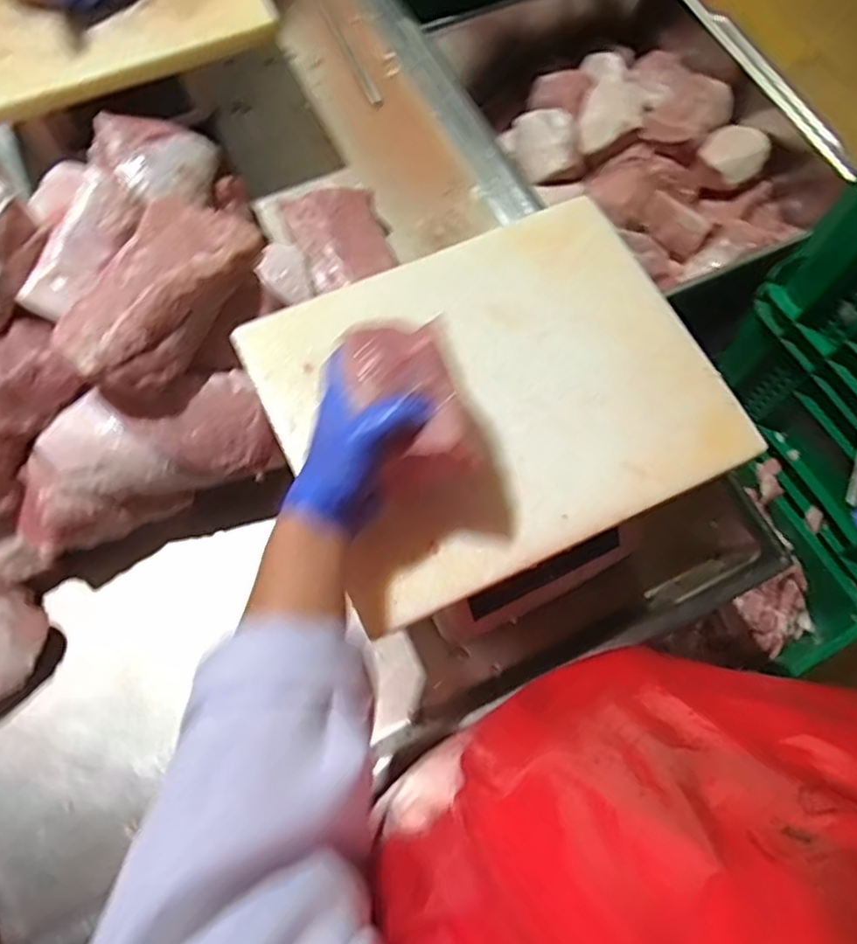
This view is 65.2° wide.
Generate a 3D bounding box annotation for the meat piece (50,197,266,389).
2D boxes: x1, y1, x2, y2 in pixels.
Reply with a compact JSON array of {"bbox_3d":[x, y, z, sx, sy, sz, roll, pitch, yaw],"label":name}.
[{"bbox_3d":[-0.251,-0.170,0.630,0.100,0.049,0.207,23,72,7],"label":"meat piece"}]

